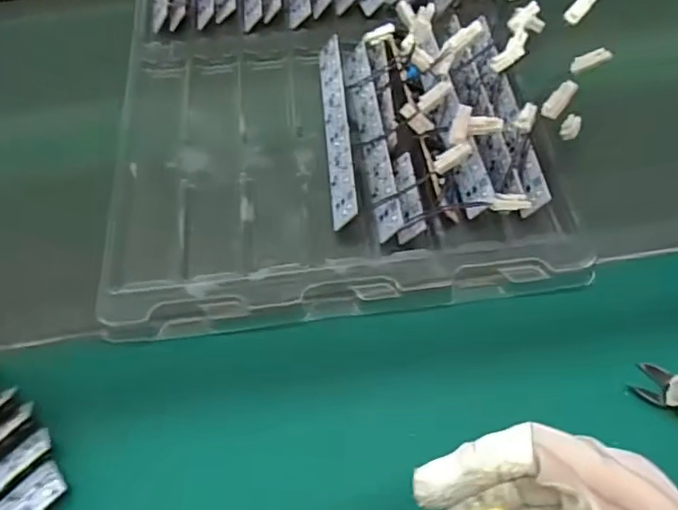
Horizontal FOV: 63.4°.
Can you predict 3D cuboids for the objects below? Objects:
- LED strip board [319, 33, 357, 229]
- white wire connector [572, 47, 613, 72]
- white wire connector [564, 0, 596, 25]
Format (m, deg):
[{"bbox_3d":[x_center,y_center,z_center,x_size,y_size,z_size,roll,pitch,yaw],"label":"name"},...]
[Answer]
[{"bbox_3d":[-0.002,-0.101,0.420,0.023,0.005,0.187,-30,50,35],"label":"LED strip board"},{"bbox_3d":[0.179,-0.139,0.392,0.027,0.006,0.009,-20,58,20],"label":"white wire connector"},{"bbox_3d":[0.178,-0.183,0.403,0.027,0.006,0.011,-49,65,14],"label":"white wire connector"}]

